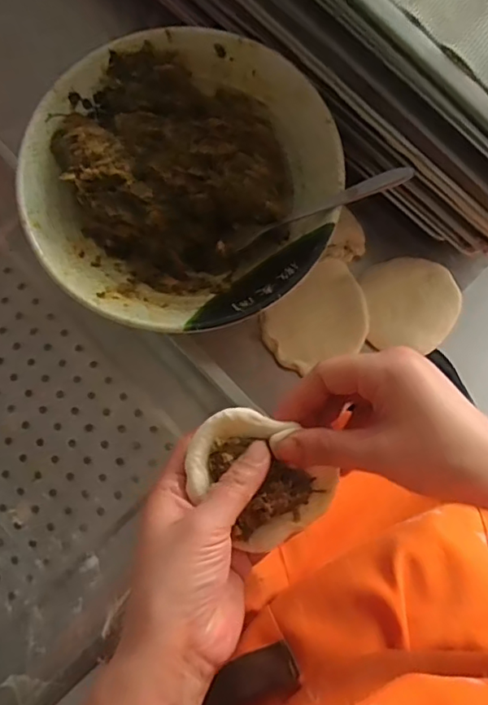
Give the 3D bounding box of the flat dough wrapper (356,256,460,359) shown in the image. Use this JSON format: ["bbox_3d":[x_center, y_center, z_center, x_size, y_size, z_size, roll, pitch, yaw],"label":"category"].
[{"bbox_3d":[0.133,-0.039,0.428,0.074,0.008,0.072,-7,80,-3],"label":"flat dough wrapper"}]

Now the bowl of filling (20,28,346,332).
[{"bbox_3d":[-0.043,-0.118,0.405,0.210,0.079,0.213,0,80,-1],"label":"bowl of filling"}]

